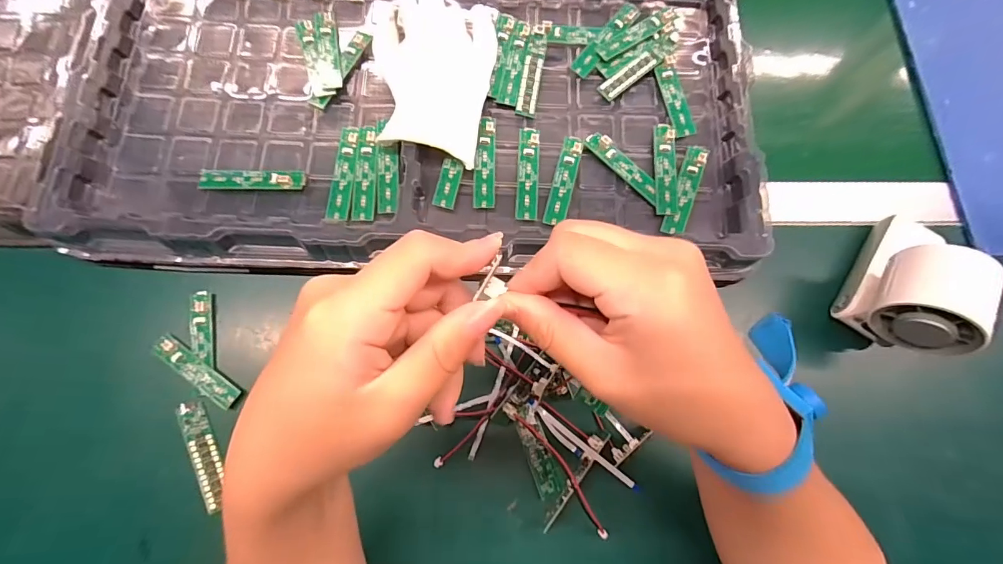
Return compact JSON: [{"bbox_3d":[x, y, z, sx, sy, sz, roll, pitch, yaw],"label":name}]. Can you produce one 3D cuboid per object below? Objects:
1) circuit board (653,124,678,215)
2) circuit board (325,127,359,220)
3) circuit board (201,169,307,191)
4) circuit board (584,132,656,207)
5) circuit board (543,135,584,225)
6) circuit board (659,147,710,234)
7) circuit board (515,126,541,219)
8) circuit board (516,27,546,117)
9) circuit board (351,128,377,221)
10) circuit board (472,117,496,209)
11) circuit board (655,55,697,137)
[{"bbox_3d":[0.139,-0.096,0.354,0.018,0.006,0.082,3,76,6],"label":"circuit board"},{"bbox_3d":[-0.130,-0.090,0.348,0.018,0.004,0.082,4,78,0],"label":"circuit board"},{"bbox_3d":[-0.205,-0.085,0.347,0.084,0.008,0.019,0,70,0],"label":"circuit board"},{"bbox_3d":[0.104,-0.098,0.356,0.017,0.004,0.078,-42,82,-6],"label":"circuit board"},{"bbox_3d":[0.053,-0.085,0.353,0.018,0.005,0.081,14,77,5],"label":"circuit board"},{"bbox_3d":[0.153,-0.077,0.349,0.018,0.004,0.080,19,80,19],"label":"circuit board"},{"bbox_3d":[0.023,-0.091,0.354,0.018,0.006,0.082,4,77,-1],"label":"circuit board"},{"bbox_3d":[0.027,-0.189,0.375,0.017,0.007,0.085,10,76,2],"label":"circuit board"},{"bbox_3d":[-0.113,-0.089,0.349,0.018,0.004,0.082,-1,78,0],"label":"circuit board"},{"bbox_3d":[-0.014,-0.100,0.354,0.018,0.007,0.080,2,79,-8],"label":"circuit board"},{"bbox_3d":[0.153,-0.163,0.371,0.019,0.007,0.077,-11,76,-3],"label":"circuit board"}]

